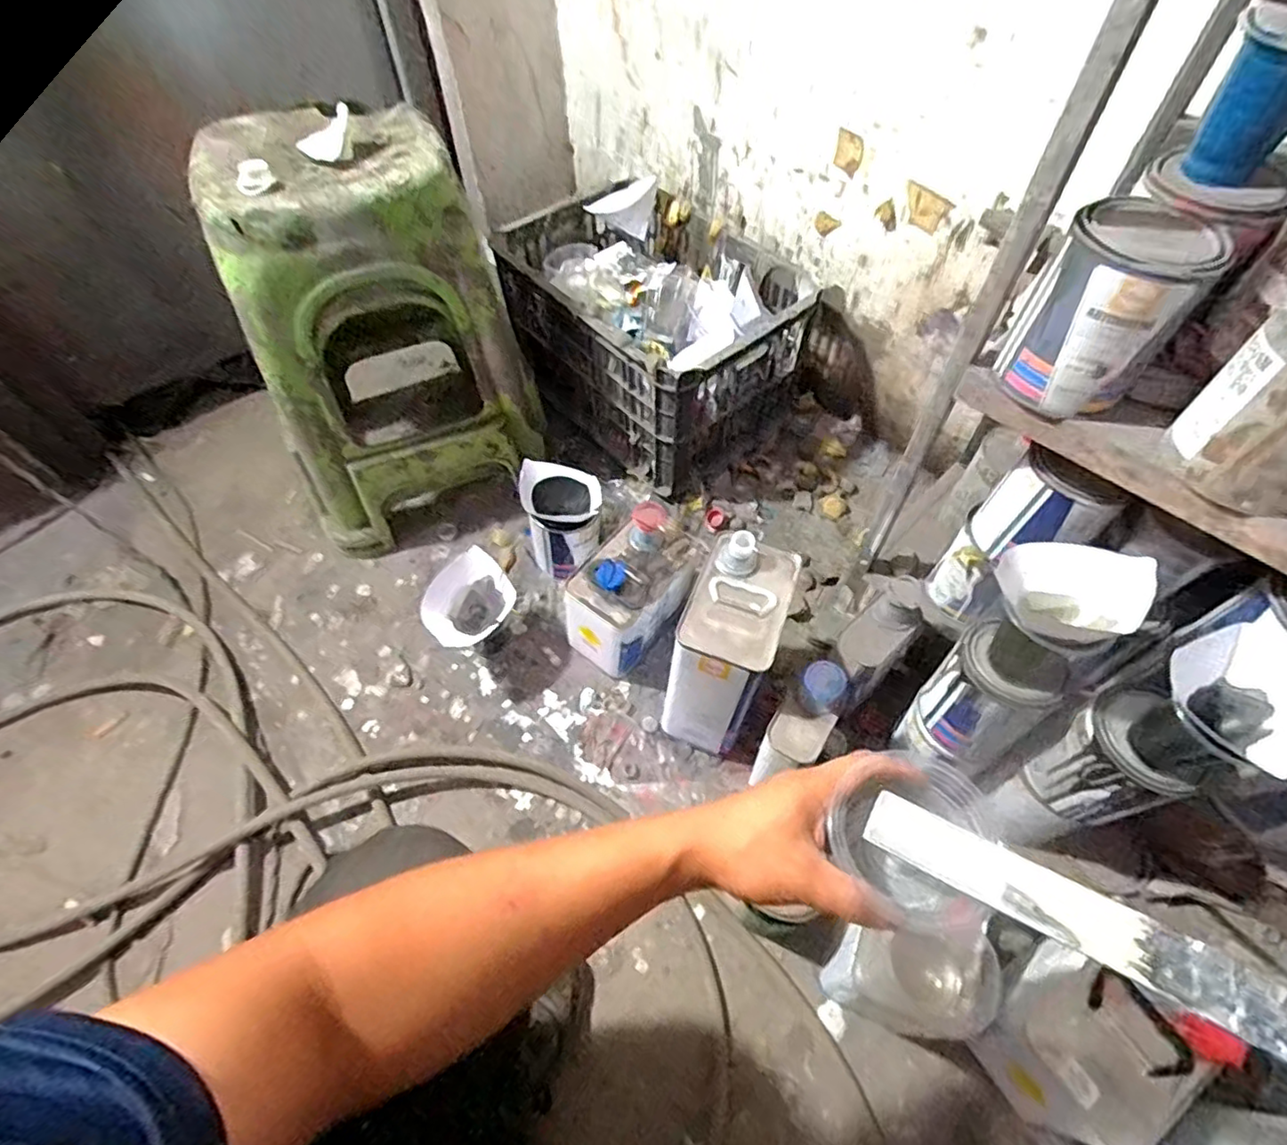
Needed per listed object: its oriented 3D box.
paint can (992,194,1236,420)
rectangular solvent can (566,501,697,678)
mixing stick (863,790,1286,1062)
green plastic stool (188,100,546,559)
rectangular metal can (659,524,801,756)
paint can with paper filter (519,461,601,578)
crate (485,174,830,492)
[{"bbox_3d":[0.370,-0.210,0.506,0.101,0.133,0.095,-1,55,1],"label":"paint can"},{"bbox_3d":[-0.015,0.034,0.888,0.115,0.175,0.184,33,62,21],"label":"rectangular solvent can"},{"bbox_3d":[0.272,0.192,0.276,0.338,0.008,0.032,20,62,29],"label":"mixing stick"},{"bbox_3d":[-0.375,-0.336,0.892,0.344,0.454,0.274,-23,58,-14],"label":"green plastic stool"},{"bbox_3d":[0.108,0.099,0.786,0.105,0.274,0.164,20,58,14],"label":"rectangular metal can"},{"bbox_3d":[-0.119,-0.075,0.949,0.116,0.128,0.109,-8,56,-4],"label":"paint can with paper filter"},{"bbox_3d":[0.005,-0.439,1.117,0.352,0.246,0.526,-31,60,-19],"label":"crate"}]

